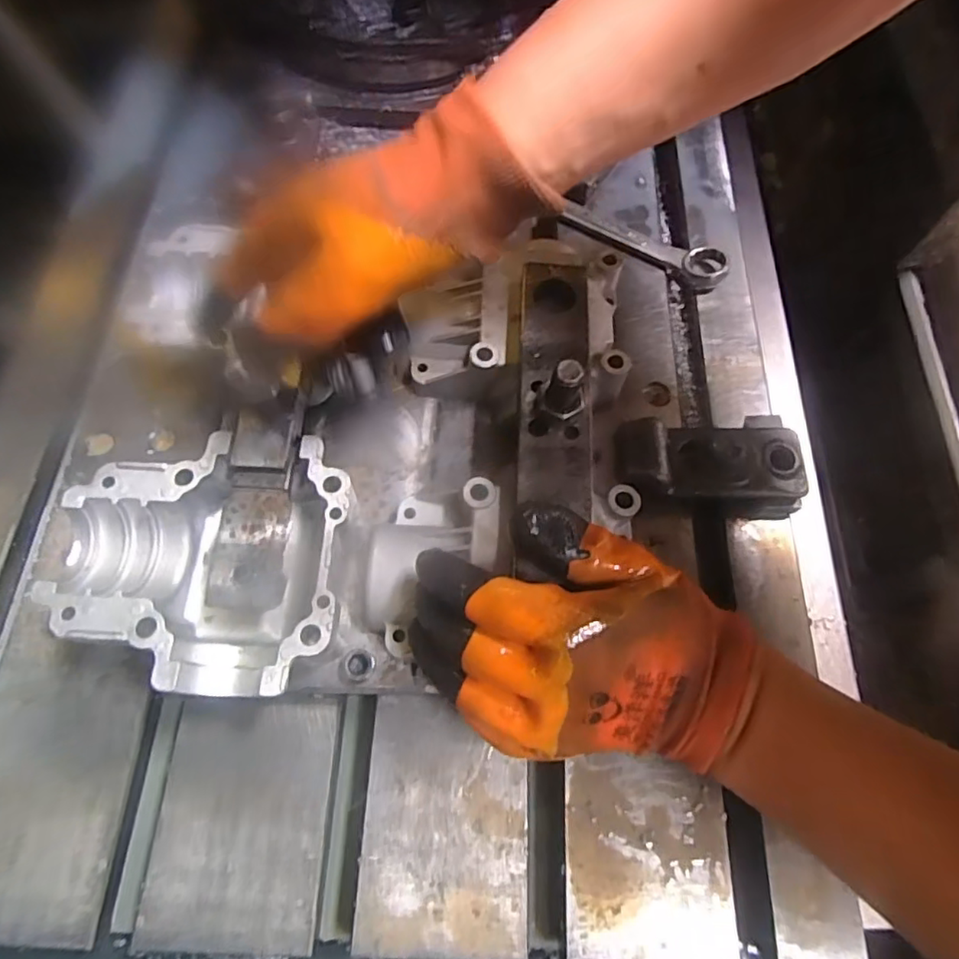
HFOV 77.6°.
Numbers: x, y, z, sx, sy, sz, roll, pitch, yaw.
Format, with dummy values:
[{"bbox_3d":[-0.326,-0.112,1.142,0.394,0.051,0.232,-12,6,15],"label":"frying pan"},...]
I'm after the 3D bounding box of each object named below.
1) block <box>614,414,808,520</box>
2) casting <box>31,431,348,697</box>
[{"bbox_3d":[0.149,-0.012,0.389,0.126,0.038,0.069,-3,68,-4],"label":"block"},{"bbox_3d":[-0.146,0.049,0.321,0.144,0.050,0.124,2,68,-1],"label":"casting"}]

